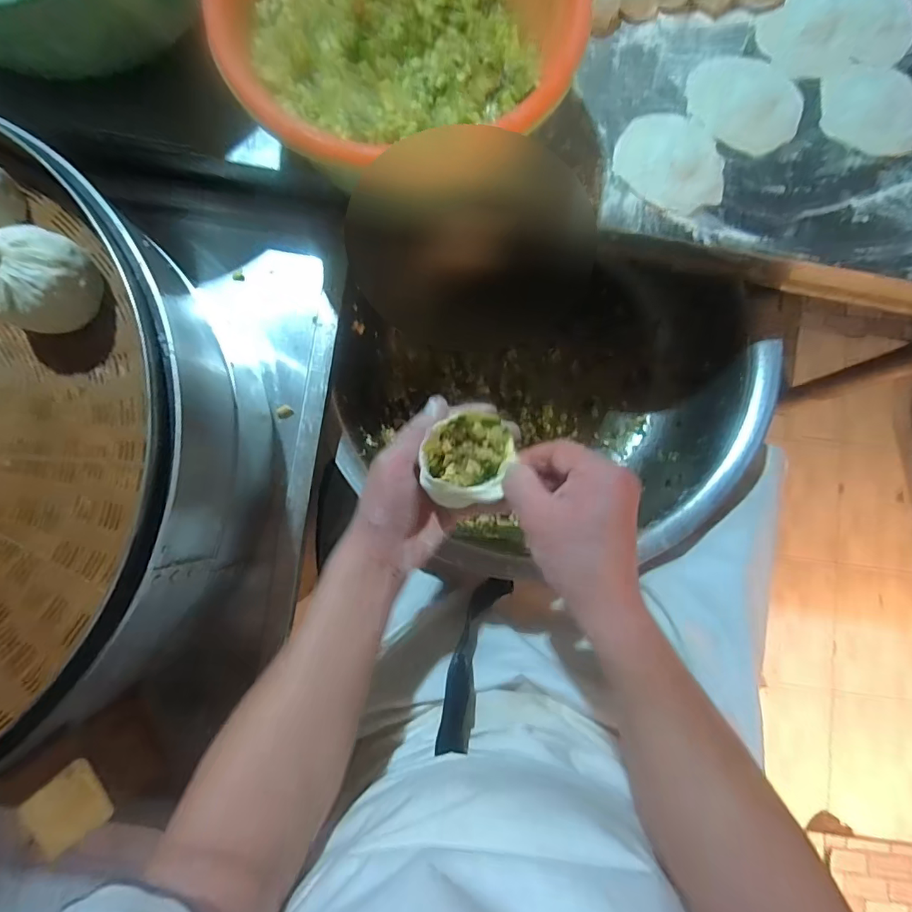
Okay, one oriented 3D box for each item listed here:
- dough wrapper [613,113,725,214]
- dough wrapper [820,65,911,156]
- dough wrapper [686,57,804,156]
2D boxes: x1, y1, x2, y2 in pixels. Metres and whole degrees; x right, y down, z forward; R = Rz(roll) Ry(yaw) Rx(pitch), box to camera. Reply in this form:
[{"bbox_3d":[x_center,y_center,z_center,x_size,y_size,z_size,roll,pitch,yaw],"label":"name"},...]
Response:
[{"bbox_3d":[0.204,-0.277,0.447,0.106,0.008,0.087,33,84,3],"label":"dough wrapper"},{"bbox_3d":[0.403,-0.332,0.457,0.098,0.010,0.085,-1,84,-1],"label":"dough wrapper"},{"bbox_3d":[0.274,-0.337,0.455,0.105,0.006,0.090,37,85,3],"label":"dough wrapper"}]

